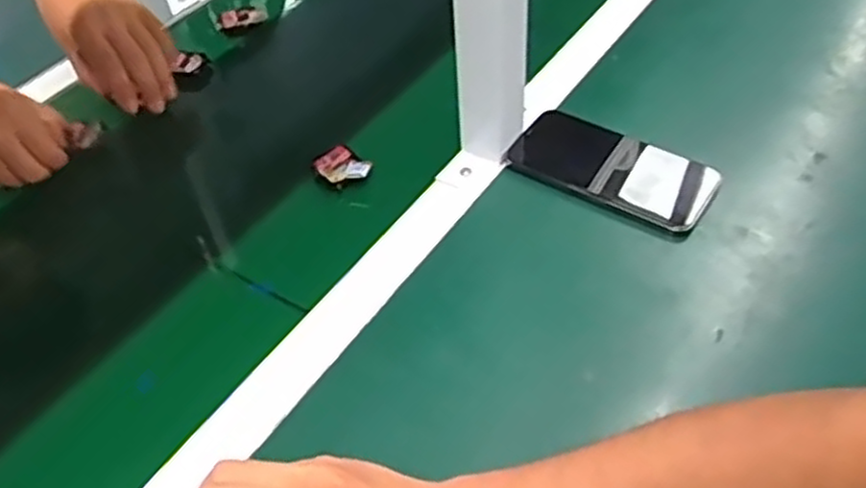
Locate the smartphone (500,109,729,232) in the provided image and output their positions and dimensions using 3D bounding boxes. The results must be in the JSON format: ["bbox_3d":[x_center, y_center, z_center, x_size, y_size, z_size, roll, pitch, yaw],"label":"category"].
[{"bbox_3d":[0.144,-0.062,0.600,0.158,0.012,0.078,24,54,24],"label":"smartphone"}]

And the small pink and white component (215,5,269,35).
[{"bbox_3d":[-0.208,-0.244,0.807,0.057,0.021,0.023,-7,47,-1],"label":"small pink and white component"}]

